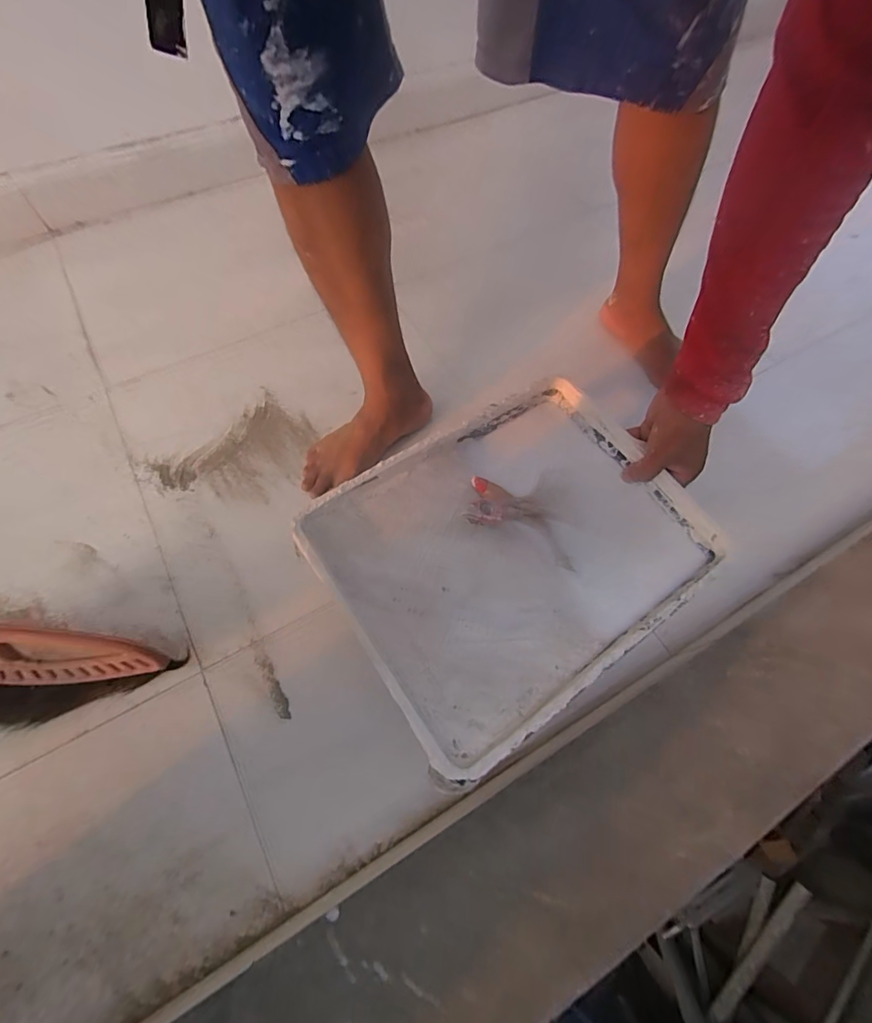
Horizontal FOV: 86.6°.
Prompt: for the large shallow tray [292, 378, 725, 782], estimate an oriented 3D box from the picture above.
[{"bbox_3d":[0.080,0.030,0.459,0.347,0.042,0.273,-31,70,-23],"label":"large shallow tray"}]

